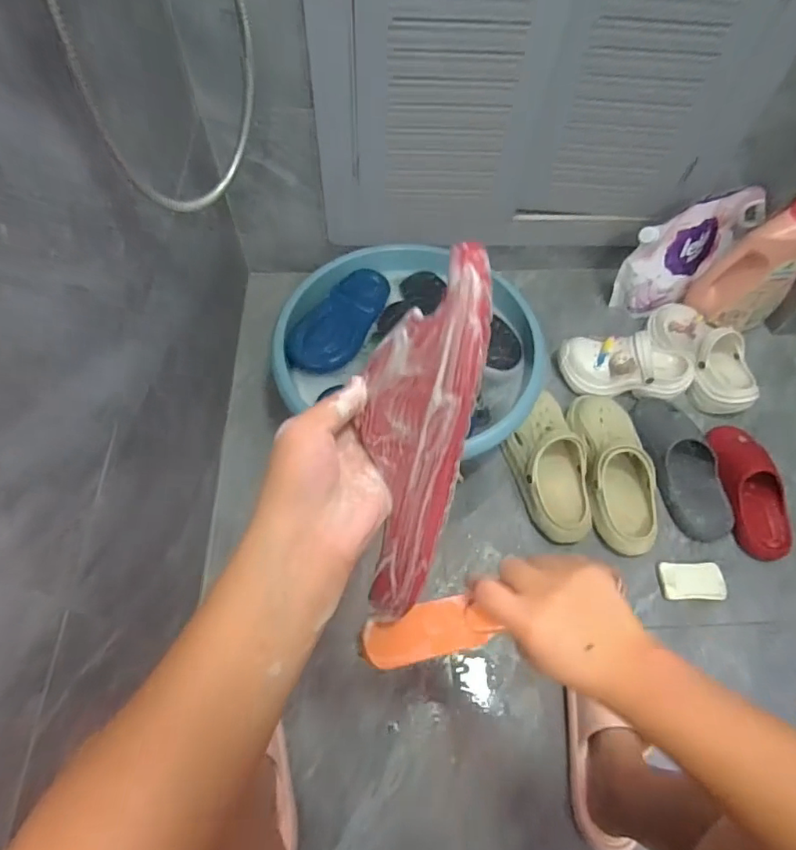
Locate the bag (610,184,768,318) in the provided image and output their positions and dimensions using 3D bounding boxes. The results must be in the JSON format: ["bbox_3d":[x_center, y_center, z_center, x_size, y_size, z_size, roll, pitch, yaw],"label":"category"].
[{"bbox_3d":[0.603,-0.355,1.054,0.267,0.221,0.091,-25,64,-15],"label":"bag"}]

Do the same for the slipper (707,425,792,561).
[{"bbox_3d":[0.624,0.108,0.902,0.100,0.061,0.249,2,60,0],"label":"slipper"}]

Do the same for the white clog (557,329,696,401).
[{"bbox_3d":[0.447,-0.125,0.977,0.247,0.087,0.108,3,60,0],"label":"white clog"}]

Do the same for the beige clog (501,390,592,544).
[{"bbox_3d":[0.264,0.069,0.890,0.116,0.098,0.250,-6,61,-5],"label":"beige clog"}]

